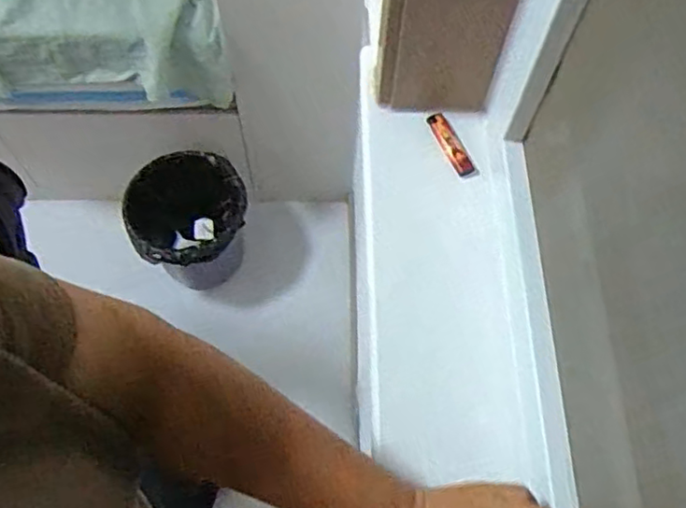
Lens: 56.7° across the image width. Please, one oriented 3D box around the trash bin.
[{"bbox_3d":[-0.353,-0.056,1.495,0.254,0.258,0.270,0,64,0],"label":"trash bin"}]

